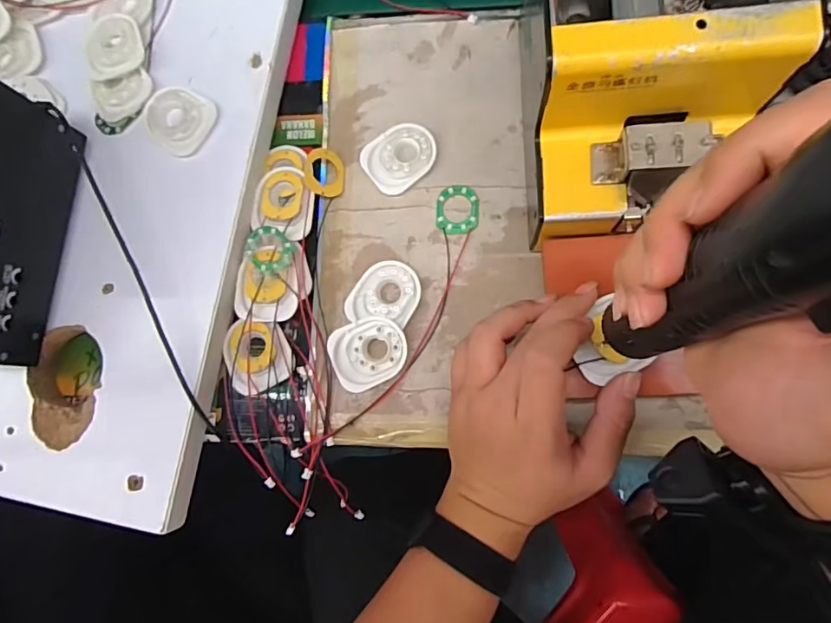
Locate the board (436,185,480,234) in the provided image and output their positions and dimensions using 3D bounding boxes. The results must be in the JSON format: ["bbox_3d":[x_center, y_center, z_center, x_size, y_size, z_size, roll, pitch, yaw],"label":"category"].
[{"bbox_3d":[0.032,-0.079,0.399,0.032,0.004,0.038,-1,81,7],"label":"board"}]

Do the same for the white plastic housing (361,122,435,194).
[{"bbox_3d":[-0.012,-0.123,0.410,0.057,0.005,0.048,-35,79,1],"label":"white plastic housing"}]

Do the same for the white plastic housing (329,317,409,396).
[{"bbox_3d":[-0.034,0.030,0.382,0.056,0.008,0.049,-24,79,3],"label":"white plastic housing"}]

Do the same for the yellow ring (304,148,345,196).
[{"bbox_3d":[-0.073,-0.113,0.415,0.031,0.006,0.042,3,71,-21],"label":"yellow ring"}]

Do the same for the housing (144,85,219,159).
[{"bbox_3d":[-0.187,-0.153,0.405,0.053,0.005,0.049,37,87,11],"label":"housing"}]

